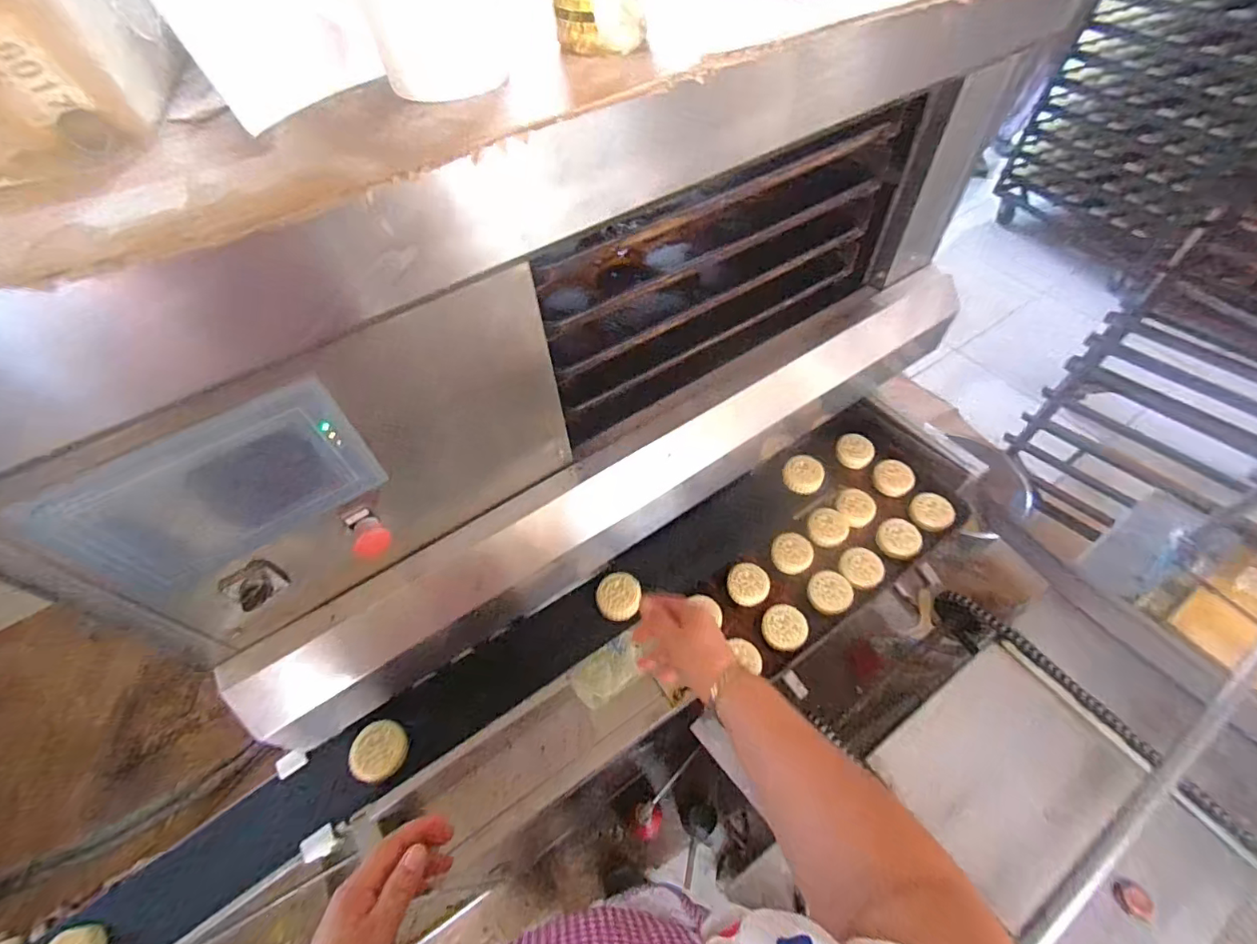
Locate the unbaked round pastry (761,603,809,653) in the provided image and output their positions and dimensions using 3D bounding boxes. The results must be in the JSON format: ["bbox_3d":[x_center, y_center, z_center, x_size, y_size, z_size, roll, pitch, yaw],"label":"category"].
[{"bbox_3d":[0.258,0.258,0.871,0.070,0.025,0.078,19,59,17],"label":"unbaked round pastry"}]

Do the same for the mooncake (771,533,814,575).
[{"bbox_3d":[0.296,0.147,0.953,0.070,0.020,0.074,-2,55,3],"label":"mooncake"}]

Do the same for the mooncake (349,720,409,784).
[{"bbox_3d":[-0.343,0.384,0.726,0.068,0.024,0.072,-2,55,3],"label":"mooncake"}]

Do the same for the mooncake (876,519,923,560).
[{"bbox_3d":[0.487,0.121,0.948,0.074,0.021,0.069,-2,55,3],"label":"mooncake"}]

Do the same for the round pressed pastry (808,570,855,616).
[{"bbox_3d":[0.344,0.205,0.896,0.070,0.015,0.074,-2,55,3],"label":"round pressed pastry"}]

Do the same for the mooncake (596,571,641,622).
[{"bbox_3d":[-0.015,0.199,0.851,0.068,0.022,0.081,8,56,10],"label":"mooncake"}]

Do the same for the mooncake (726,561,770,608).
[{"bbox_3d":[0.210,0.197,0.924,0.069,0.016,0.078,28,62,21],"label":"mooncake"}]

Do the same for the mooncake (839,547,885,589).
[{"bbox_3d":[0.405,0.166,0.916,0.072,0.019,0.067,-2,55,3],"label":"mooncake"}]

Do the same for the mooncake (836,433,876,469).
[{"bbox_3d":[0.456,-0.041,1.063,0.070,0.028,0.073,-2,55,3],"label":"mooncake"}]

